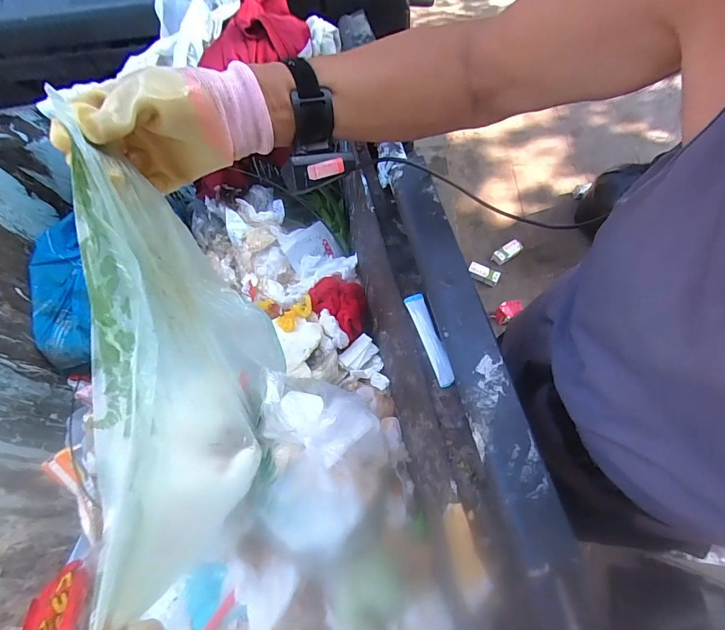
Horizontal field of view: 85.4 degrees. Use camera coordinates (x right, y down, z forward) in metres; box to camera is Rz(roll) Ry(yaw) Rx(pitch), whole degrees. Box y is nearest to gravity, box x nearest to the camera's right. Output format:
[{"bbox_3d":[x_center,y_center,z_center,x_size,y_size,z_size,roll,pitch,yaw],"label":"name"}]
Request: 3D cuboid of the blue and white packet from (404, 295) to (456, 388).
[{"bbox_3d":[0.078,0.024,0.454,0.023,0.011,0.118,-16,65,-7],"label":"blue and white packet"}]

